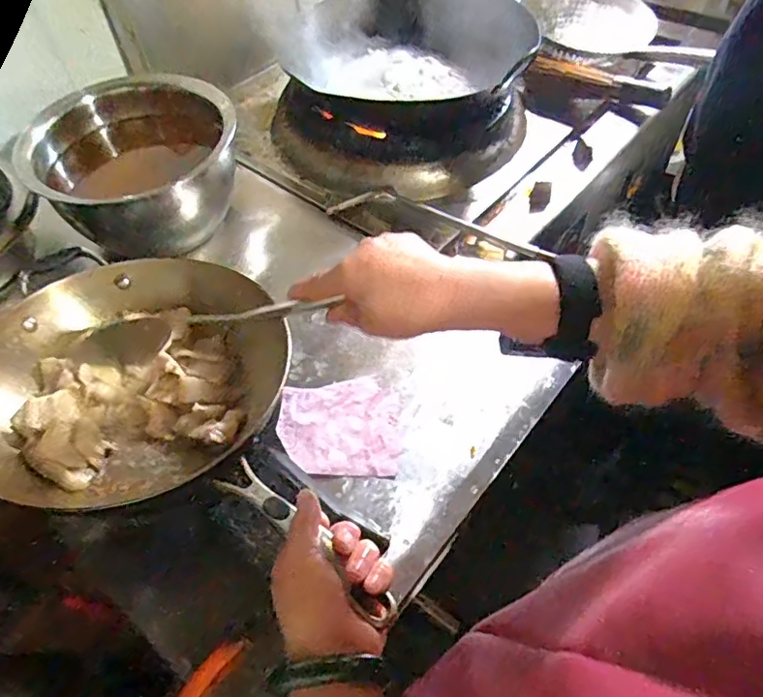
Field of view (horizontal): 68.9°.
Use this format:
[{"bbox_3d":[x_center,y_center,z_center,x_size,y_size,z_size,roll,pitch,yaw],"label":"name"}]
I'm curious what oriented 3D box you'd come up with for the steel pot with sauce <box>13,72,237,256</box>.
[{"bbox_3d":[-0.374,-0.279,0.856,0.241,0.166,0.261,-1,53,2],"label":"steel pot with sauce"}]

